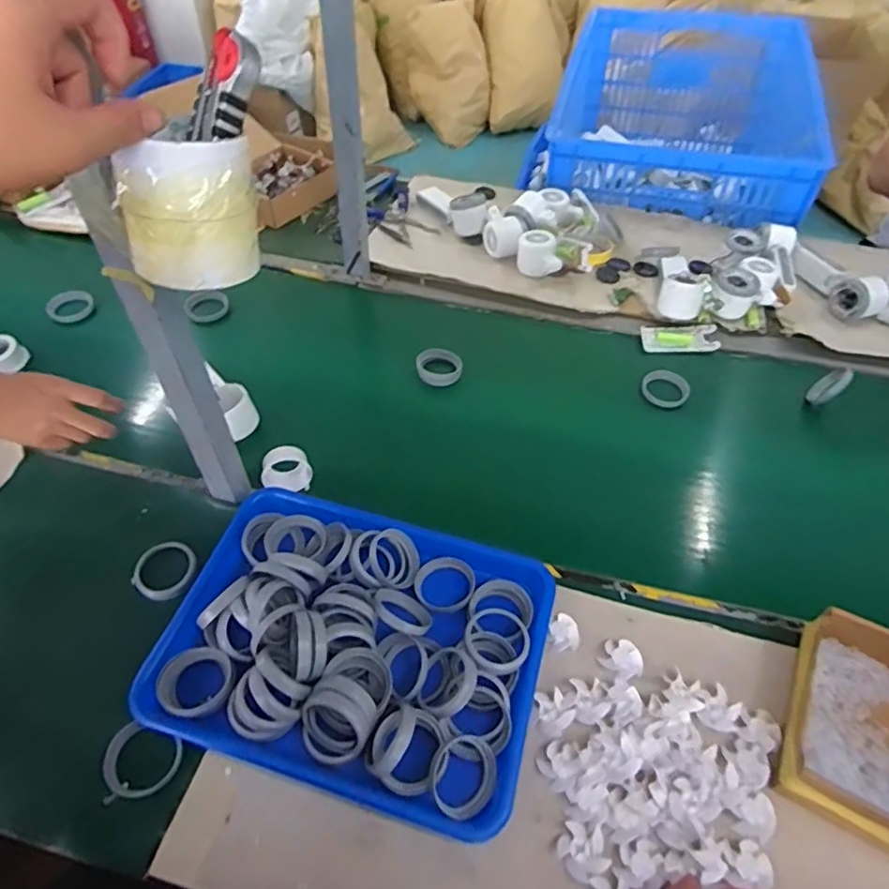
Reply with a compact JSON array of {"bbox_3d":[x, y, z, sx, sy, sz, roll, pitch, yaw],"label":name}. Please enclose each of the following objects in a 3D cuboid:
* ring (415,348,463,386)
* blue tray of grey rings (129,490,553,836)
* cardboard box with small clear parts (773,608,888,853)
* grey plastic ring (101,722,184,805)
[{"bbox_3d":[-0.008,-0.106,0.823,0.055,0.024,0.066,-17,52,-14],"label":"ring"},{"bbox_3d":[-0.084,0.175,0.565,0.344,0.055,0.257,12,50,10],"label":"blue tray of grey rings"},{"bbox_3d":[0.385,0.250,0.524,0.148,0.043,0.173,23,53,18],"label":"cardboard box with small clear parts"},{"bbox_3d":[-0.258,0.267,0.516,0.064,0.017,0.058,-10,50,-9],"label":"grey plastic ring"}]

